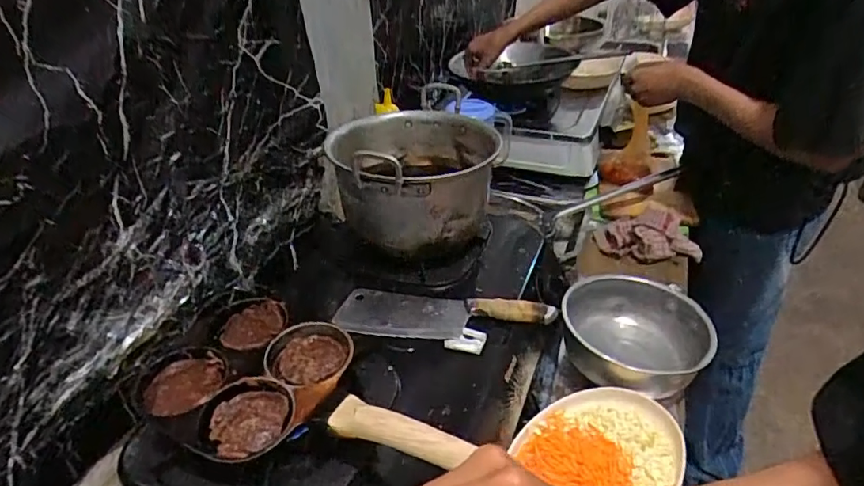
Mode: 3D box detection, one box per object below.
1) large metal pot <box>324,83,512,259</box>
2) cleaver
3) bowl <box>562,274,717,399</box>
[{"bbox_3d":[-0.023,-0.093,0.781,0.227,0.137,0.231,-3,34,-2],"label":"large metal pot"},{"bbox_3d":[0.016,0.090,0.698,0.275,0.029,0.084,0,34,2],"label":"cleaver"},{"bbox_3d":[0.283,0.133,0.751,0.186,0.081,0.184,-1,34,1],"label":"bowl"}]

